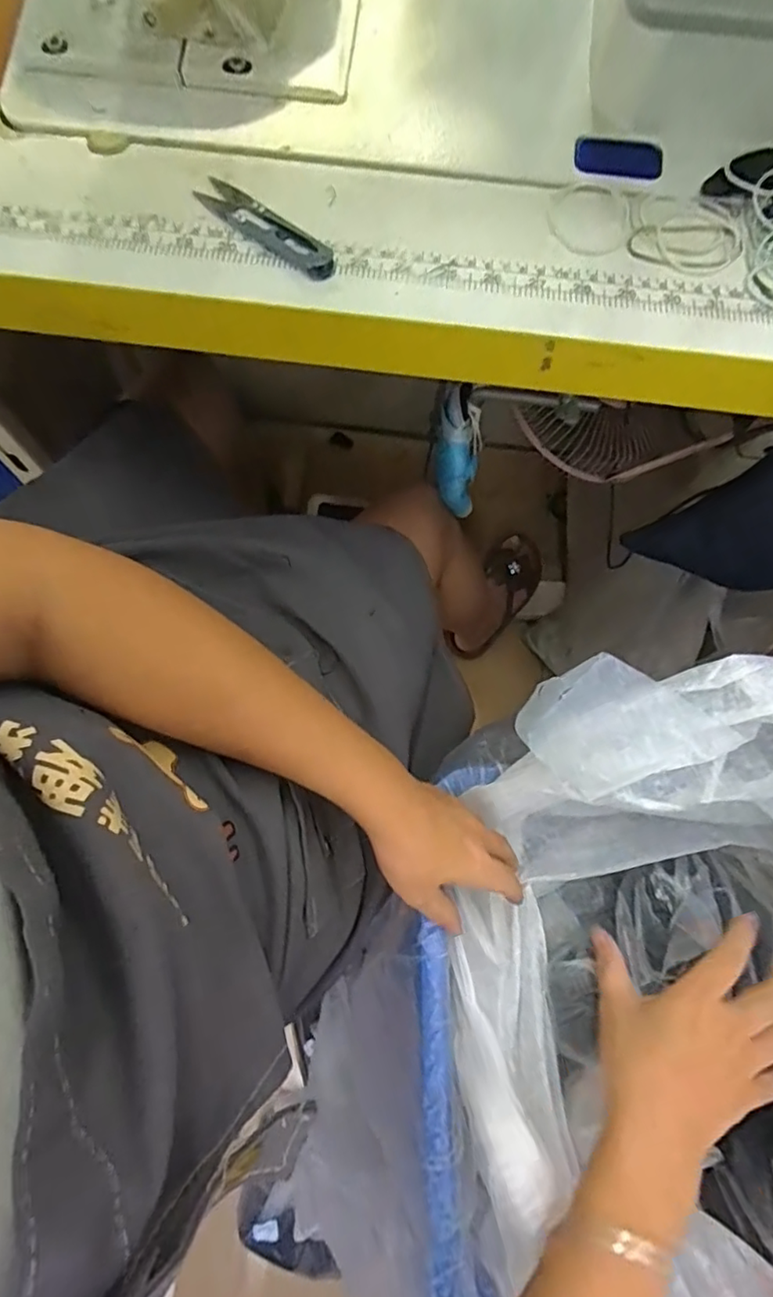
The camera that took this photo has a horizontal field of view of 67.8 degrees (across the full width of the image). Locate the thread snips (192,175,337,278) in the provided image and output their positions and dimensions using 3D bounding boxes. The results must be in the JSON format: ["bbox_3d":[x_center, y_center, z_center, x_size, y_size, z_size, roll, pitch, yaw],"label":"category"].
[{"bbox_3d":[-0.074,-0.247,0.333,0.107,0.010,0.025,41,75,11],"label":"thread snips"}]

